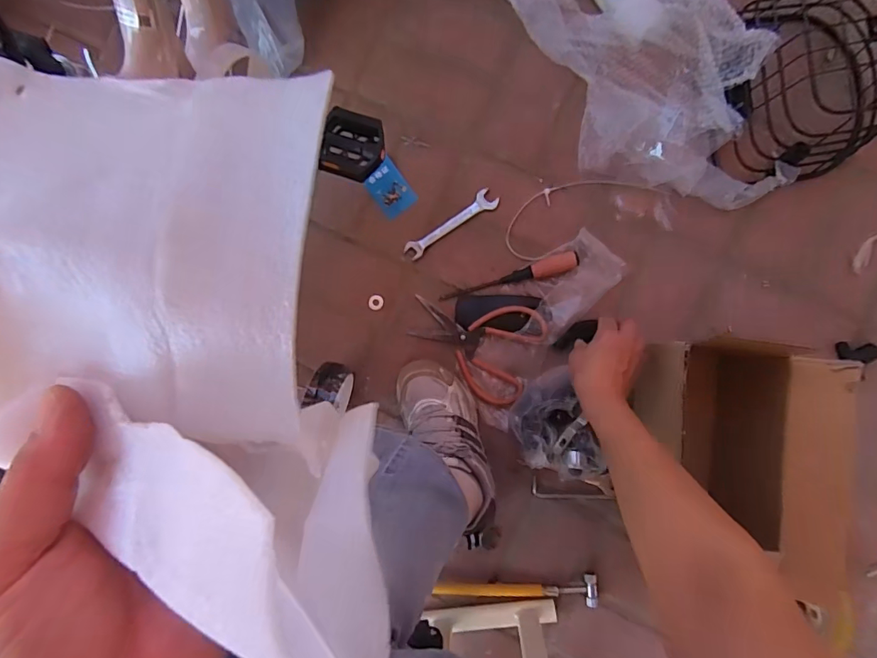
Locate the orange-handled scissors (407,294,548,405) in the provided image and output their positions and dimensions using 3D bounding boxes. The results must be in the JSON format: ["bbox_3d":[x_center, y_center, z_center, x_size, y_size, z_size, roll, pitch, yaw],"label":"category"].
[{"bbox_3d":[0.047,0.026,0.660,0.192,0.026,0.139,12,90,4],"label":"orange-handled scissors"}]

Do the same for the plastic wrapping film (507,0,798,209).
[{"bbox_3d":[0.254,-0.342,0.620,0.201,0.118,0.484,-40,87,2],"label":"plastic wrapping film"}]

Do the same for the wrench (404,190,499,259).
[{"bbox_3d":[0.019,-0.151,0.678,0.151,0.011,0.030,-36,87,3],"label":"wrench"}]

